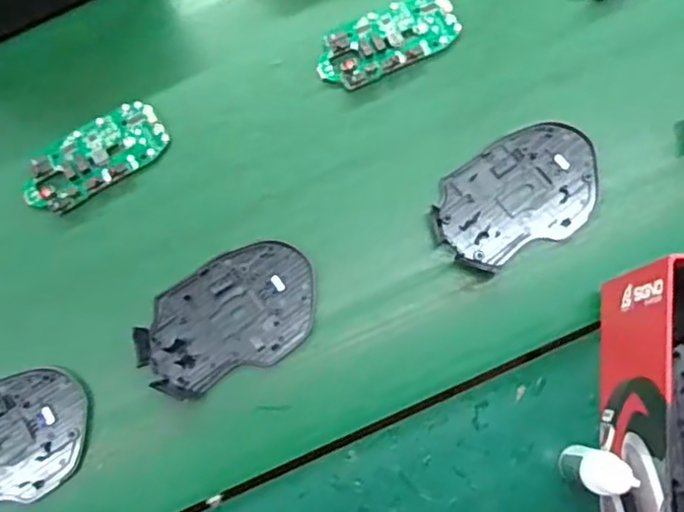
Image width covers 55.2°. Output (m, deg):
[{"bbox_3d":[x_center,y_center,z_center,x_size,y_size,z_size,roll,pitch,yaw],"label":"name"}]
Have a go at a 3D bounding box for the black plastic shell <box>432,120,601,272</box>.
[{"bbox_3d":[0.111,-0.039,0.418,0.112,0.008,0.074,-25,78,-4],"label":"black plastic shell"}]

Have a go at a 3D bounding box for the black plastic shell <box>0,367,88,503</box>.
[{"bbox_3d":[-0.210,0.116,0.392,0.116,0.006,0.071,-22,77,-3],"label":"black plastic shell"}]

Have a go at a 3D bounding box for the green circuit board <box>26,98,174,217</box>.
[{"bbox_3d":[-0.163,-0.065,0.432,0.096,0.011,0.045,-35,78,-5],"label":"green circuit board"}]

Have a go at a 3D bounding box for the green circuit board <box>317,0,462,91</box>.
[{"bbox_3d":[0.031,-0.146,0.445,0.098,0.011,0.044,-28,78,-4],"label":"green circuit board"}]

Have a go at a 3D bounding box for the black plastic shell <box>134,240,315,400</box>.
[{"bbox_3d":[-0.070,0.039,0.406,0.114,0.009,0.073,-35,78,-6],"label":"black plastic shell"}]

